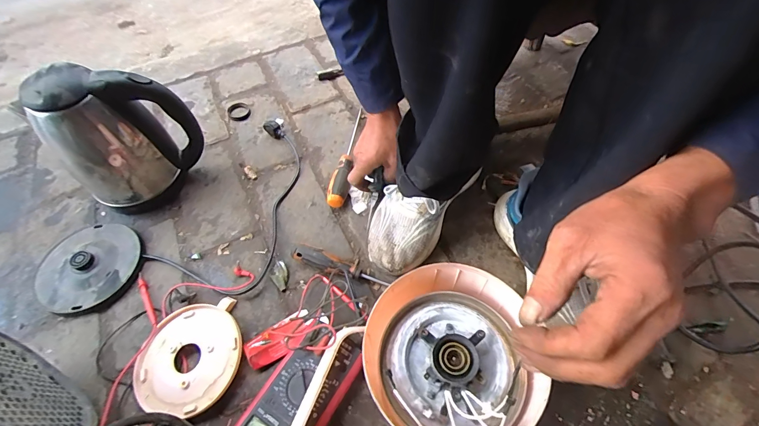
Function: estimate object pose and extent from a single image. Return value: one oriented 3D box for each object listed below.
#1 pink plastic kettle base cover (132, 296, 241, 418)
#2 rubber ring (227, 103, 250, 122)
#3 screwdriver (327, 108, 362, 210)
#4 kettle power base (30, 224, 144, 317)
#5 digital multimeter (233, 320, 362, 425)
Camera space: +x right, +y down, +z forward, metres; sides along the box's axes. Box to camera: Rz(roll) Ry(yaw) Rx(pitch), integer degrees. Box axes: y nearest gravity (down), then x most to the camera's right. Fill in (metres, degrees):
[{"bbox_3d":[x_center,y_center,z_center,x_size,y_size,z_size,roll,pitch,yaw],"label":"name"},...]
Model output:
[{"bbox_3d":[-0.252,0.192,0.468,0.138,0.024,0.135,-19,59,-11],"label":"pink plastic kettle base cover"},{"bbox_3d":[-0.294,-0.211,0.745,0.046,0.008,0.051,-21,59,-12],"label":"rubber ring"},{"bbox_3d":[-0.056,-0.109,0.647,0.030,0.034,0.237,6,57,5],"label":"screwdriver"},{"bbox_3d":[-0.447,0.078,0.543,0.156,0.024,0.144,-1,57,1],"label":"kettle power base"},{"bbox_3d":[-0.098,0.227,0.431,0.092,0.043,0.169,27,62,18],"label":"digital multimeter"}]

